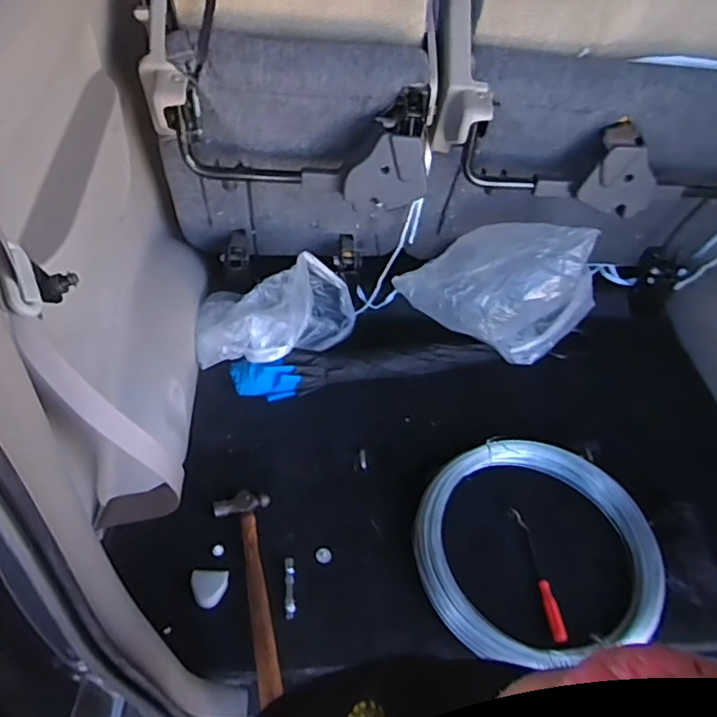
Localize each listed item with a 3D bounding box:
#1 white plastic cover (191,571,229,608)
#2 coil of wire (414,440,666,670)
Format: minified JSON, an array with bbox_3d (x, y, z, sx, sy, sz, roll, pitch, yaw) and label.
[{"bbox_3d":[-0.237,0.366,0.944,0.057,0.008,0.058,6,48,-15],"label":"white plastic cover"},{"bbox_3d":[0.317,0.333,1.035,0.431,0.060,0.405,-6,51,-11],"label":"coil of wire"}]

